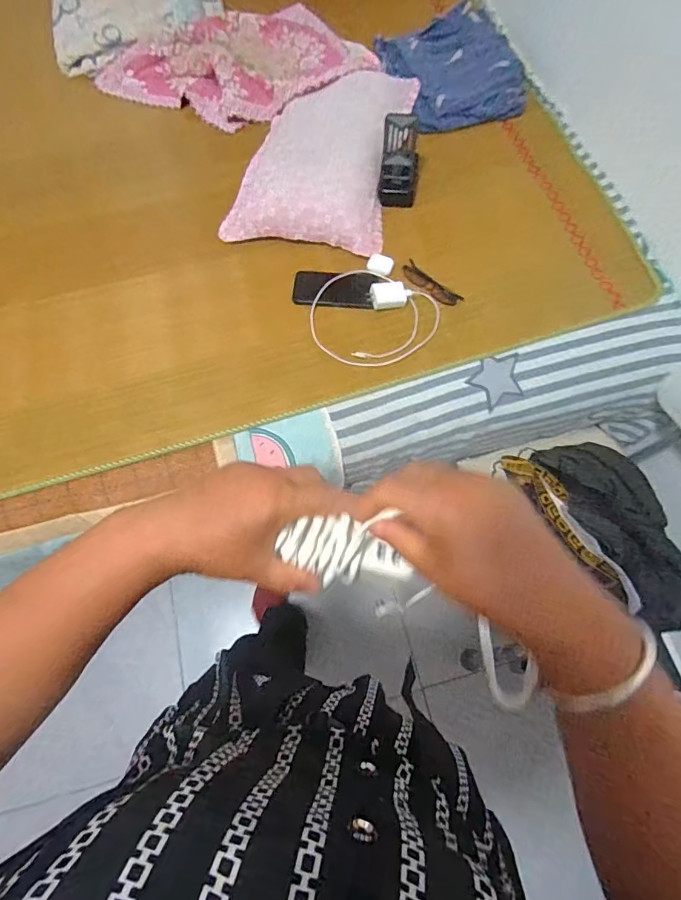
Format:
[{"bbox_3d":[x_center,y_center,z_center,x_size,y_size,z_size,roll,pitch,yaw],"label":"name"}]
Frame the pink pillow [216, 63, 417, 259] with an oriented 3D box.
[{"bbox_3d":[-0.037,-0.658,0.993,0.331,0.070,0.509,12,70,7],"label":"pink pillow"}]

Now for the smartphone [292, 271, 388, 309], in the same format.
[{"bbox_3d":[-0.006,-0.312,0.890,0.167,0.008,0.083,2,69,4],"label":"smartphone"}]

